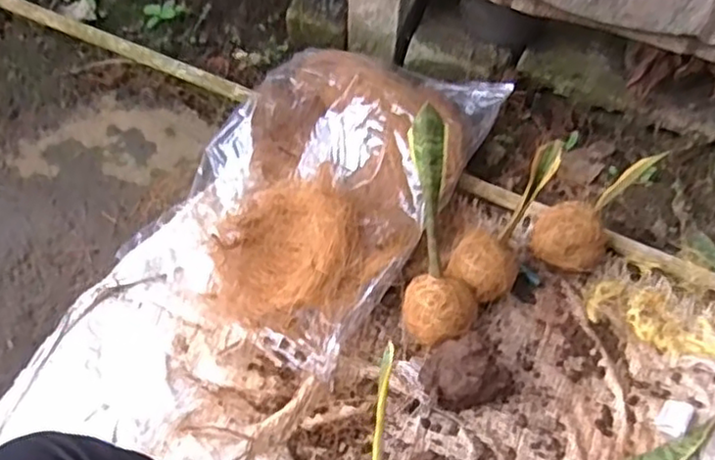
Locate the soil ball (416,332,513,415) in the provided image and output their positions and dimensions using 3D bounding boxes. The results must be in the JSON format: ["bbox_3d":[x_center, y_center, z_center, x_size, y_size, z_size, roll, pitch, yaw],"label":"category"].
[{"bbox_3d":[0.119,0.156,0.741,0.090,0.065,0.070,-22,62,-14],"label":"soil ball"}]

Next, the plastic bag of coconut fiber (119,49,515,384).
[{"bbox_3d":[-0.033,-0.082,0.841,0.293,0.116,0.434,30,63,16],"label":"plastic bag of coconut fiber"}]

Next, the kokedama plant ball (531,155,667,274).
[{"bbox_3d":[0.291,-0.025,0.825,0.179,0.070,0.084,-45,67,3],"label":"kokedama plant ball"}]

